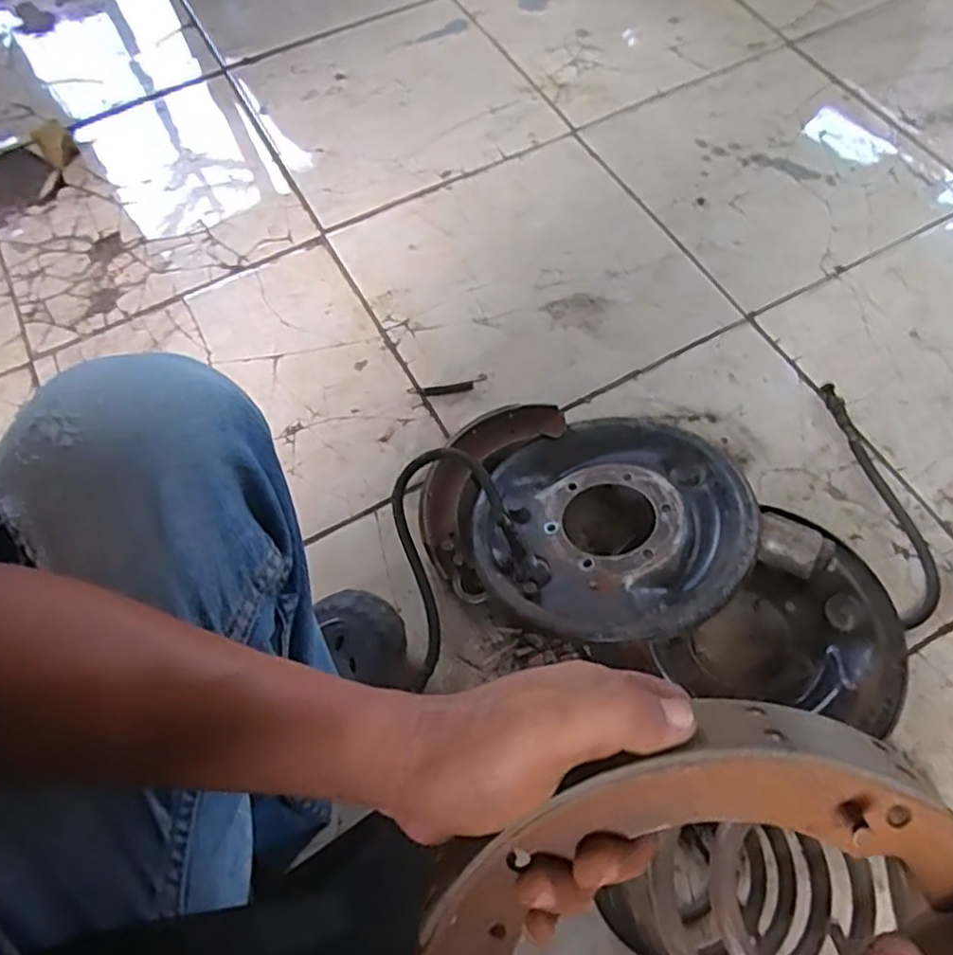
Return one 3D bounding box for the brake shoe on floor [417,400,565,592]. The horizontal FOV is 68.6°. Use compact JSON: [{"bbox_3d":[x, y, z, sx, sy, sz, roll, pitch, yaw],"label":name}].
[{"bbox_3d":[0.003,0.001,0.775,0.095,0.041,0.228,30,70,14],"label":"brake shoe on floor"}]

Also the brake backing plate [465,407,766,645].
[{"bbox_3d":[0.136,0.047,0.702,0.274,0.034,0.272,-7,46,8],"label":"brake backing plate"}]

